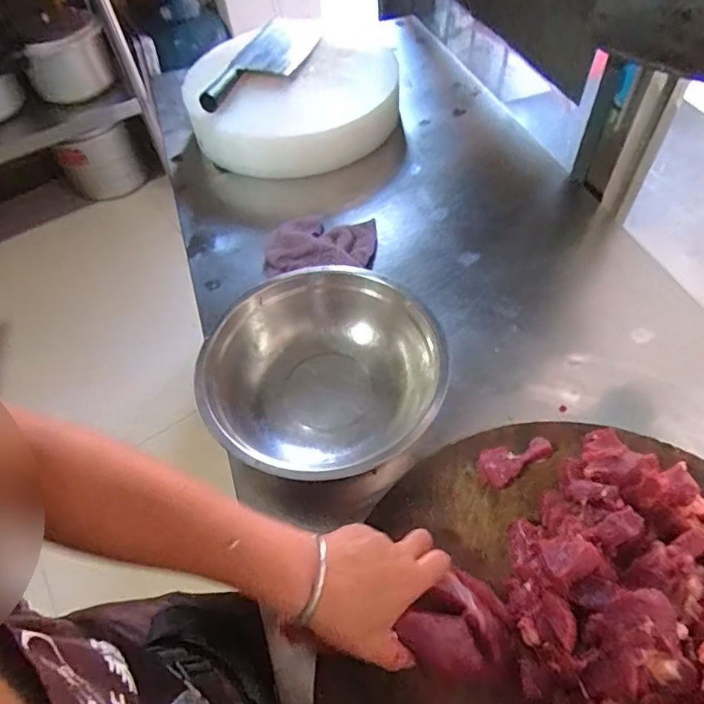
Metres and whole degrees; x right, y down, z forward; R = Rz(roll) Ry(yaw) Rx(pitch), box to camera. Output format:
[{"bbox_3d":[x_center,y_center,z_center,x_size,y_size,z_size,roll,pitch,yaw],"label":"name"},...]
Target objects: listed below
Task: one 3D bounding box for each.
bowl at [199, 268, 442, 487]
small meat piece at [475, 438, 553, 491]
[{"bbox_3d":[-0.031,0.027,0.552,0.240,0.077,0.250,-2,56,3],"label":"bowl"},{"bbox_3d":[0.149,0.098,0.469,0.074,0.018,0.036,-29,58,-14],"label":"small meat piece"}]

